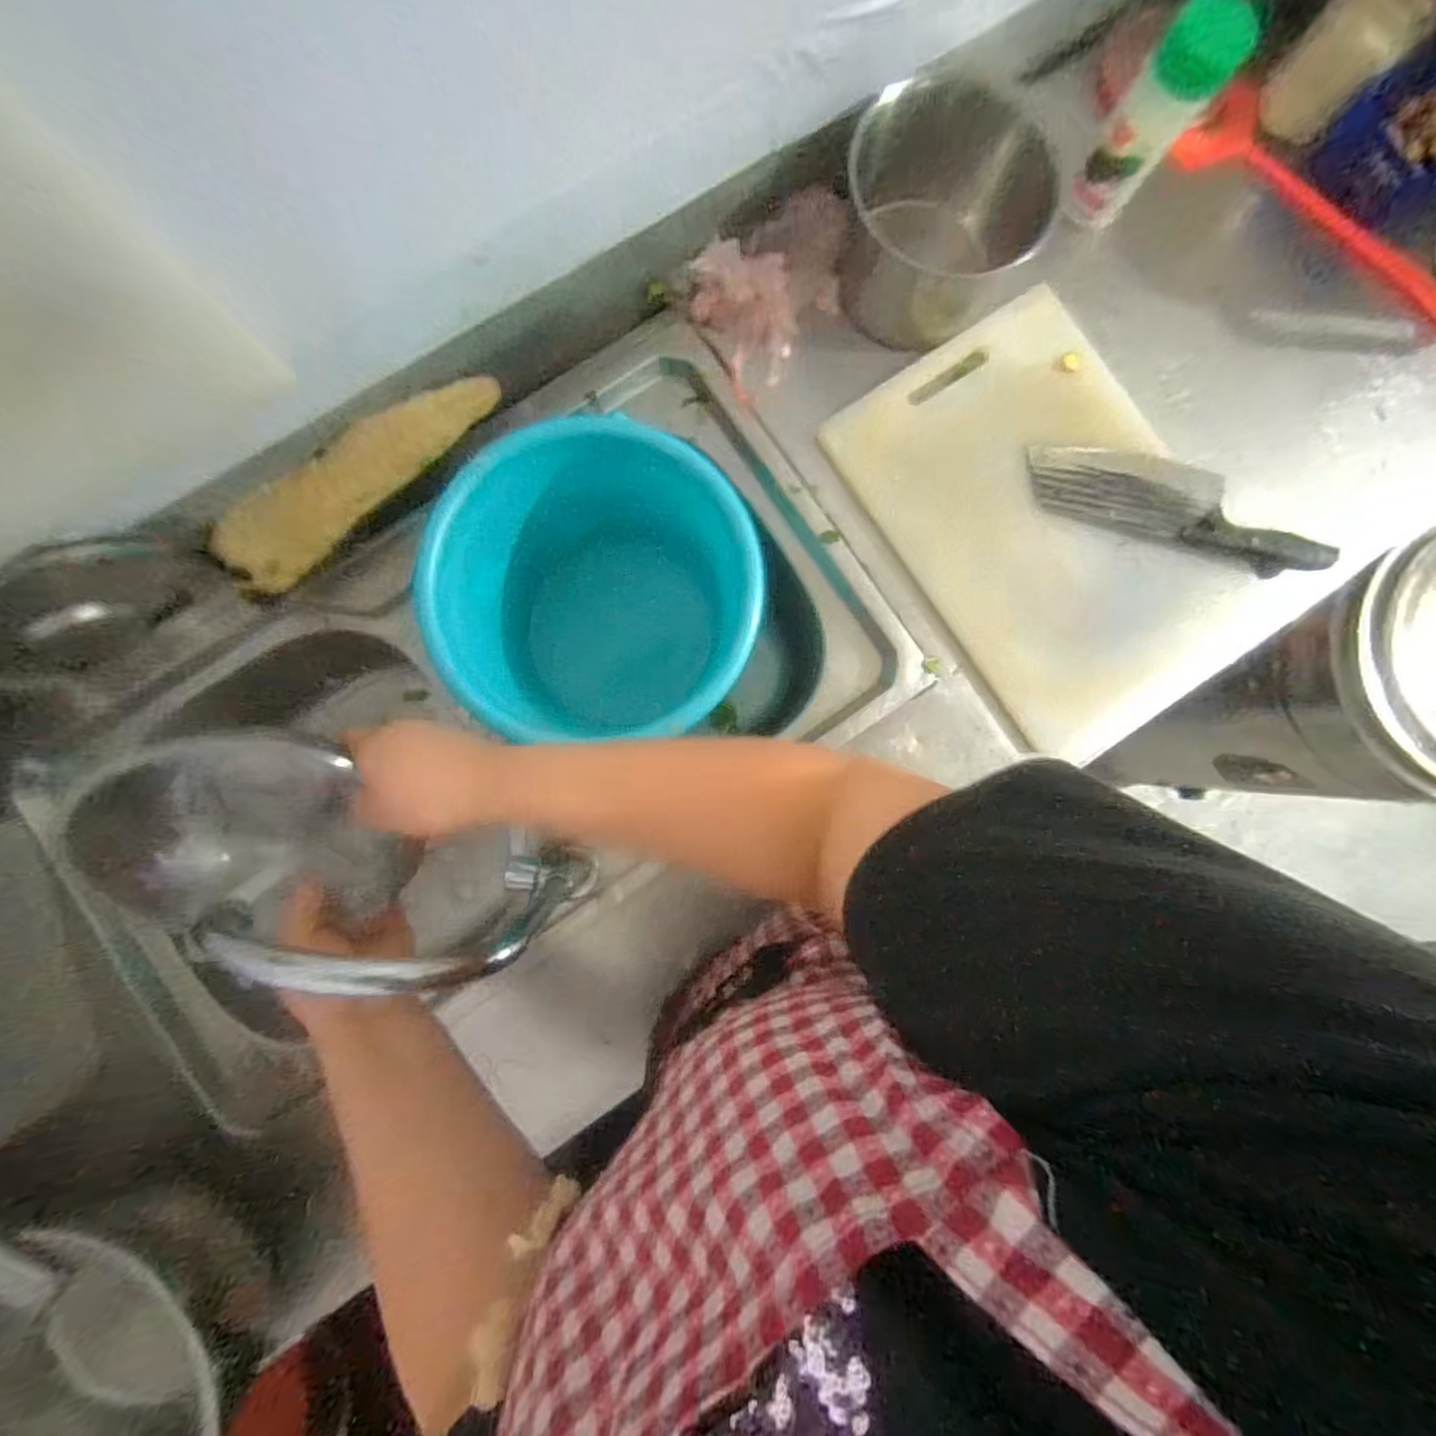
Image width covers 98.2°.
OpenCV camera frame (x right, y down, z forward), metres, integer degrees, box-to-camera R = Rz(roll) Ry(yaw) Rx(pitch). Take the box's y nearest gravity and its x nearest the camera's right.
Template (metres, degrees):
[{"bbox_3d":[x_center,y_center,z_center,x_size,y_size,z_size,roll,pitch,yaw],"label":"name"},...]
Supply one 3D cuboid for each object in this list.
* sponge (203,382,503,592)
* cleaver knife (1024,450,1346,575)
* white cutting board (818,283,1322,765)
[{"bbox_3d":[-0.303,-0.204,0.534,0.277,0.056,0.055,-33,90,-5],"label":"sponge"},{"bbox_3d":[0.445,-0.206,0.595,0.297,0.033,0.080,16,86,-3],"label":"cleaver knife"},{"bbox_3d":[0.330,-0.192,0.603,0.301,0.025,0.401,-33,90,-5],"label":"white cutting board"}]

